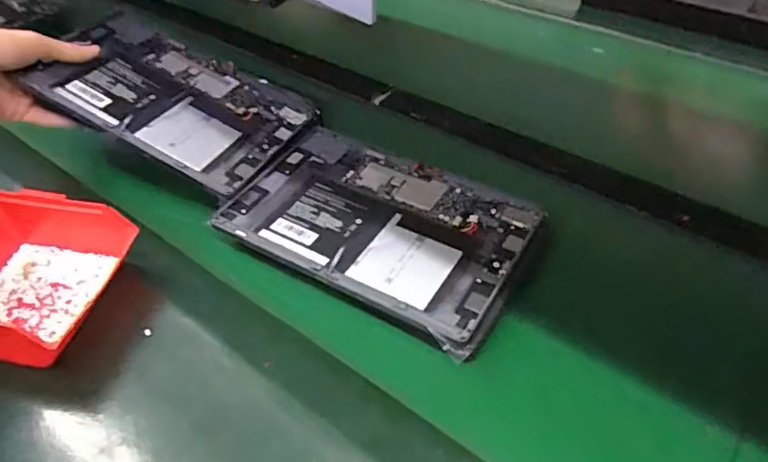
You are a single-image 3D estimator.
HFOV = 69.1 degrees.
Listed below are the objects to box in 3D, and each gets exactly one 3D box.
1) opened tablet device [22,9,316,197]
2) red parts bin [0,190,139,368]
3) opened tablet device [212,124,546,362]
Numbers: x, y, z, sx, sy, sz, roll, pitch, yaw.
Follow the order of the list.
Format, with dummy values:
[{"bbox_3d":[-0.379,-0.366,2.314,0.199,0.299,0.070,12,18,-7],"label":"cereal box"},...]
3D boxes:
[{"bbox_3d":[-0.218,-0.142,0.583,0.266,0.015,0.176,28,45,6],"label":"opened tablet device"},{"bbox_3d":[-0.288,0.030,0.448,0.150,0.066,0.140,3,48,9],"label":"red parts bin"},{"bbox_3d":[-0.006,-0.011,0.501,0.267,0.009,0.169,25,51,25],"label":"opened tablet device"}]

